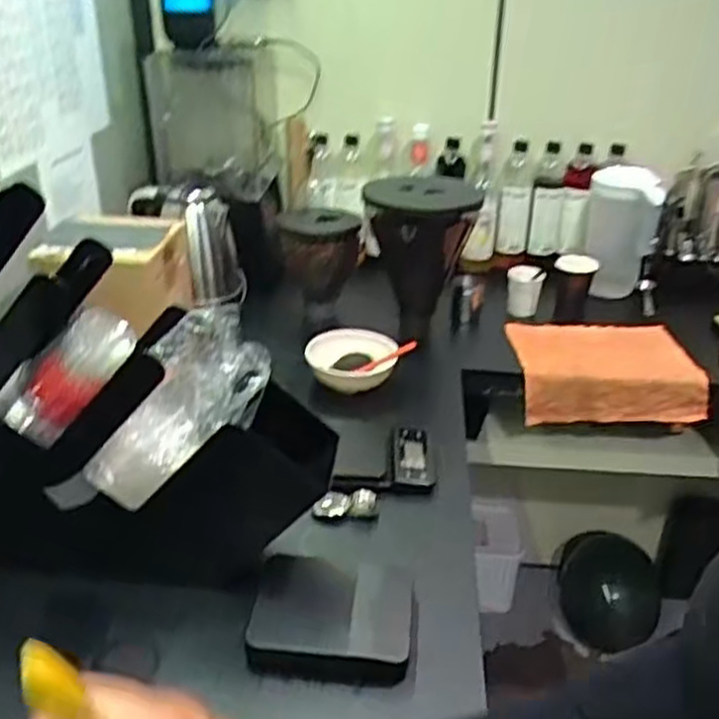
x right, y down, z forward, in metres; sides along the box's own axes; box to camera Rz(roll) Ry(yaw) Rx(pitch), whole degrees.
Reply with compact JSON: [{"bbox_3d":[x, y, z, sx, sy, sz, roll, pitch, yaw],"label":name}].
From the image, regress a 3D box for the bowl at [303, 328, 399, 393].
[{"bbox_3d":[-0.014,0.003,1.210,0.139,0.065,0.118,-2,27,-11],"label":"bowl"}]

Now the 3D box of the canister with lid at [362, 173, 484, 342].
[{"bbox_3d":[0.106,-0.162,1.343,0.178,0.291,0.185,10,27,14],"label":"canister with lid"}]

